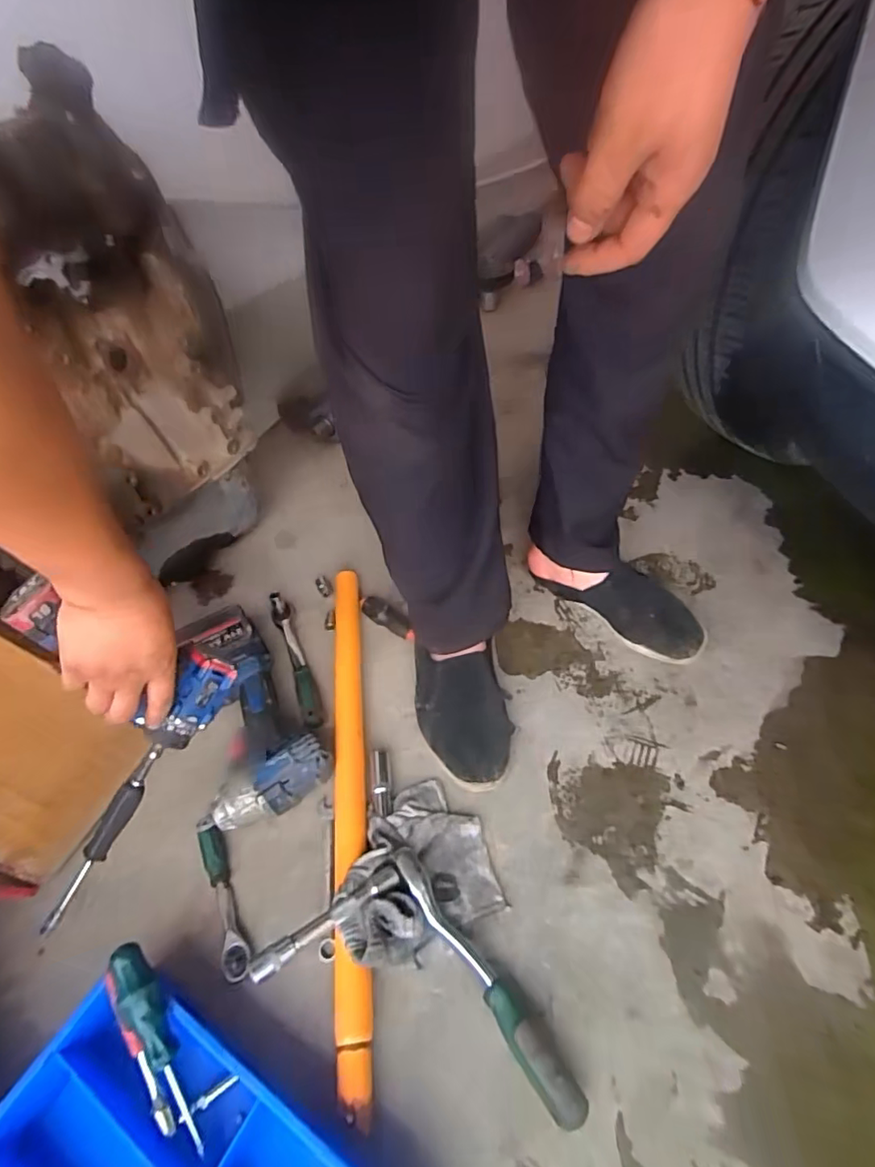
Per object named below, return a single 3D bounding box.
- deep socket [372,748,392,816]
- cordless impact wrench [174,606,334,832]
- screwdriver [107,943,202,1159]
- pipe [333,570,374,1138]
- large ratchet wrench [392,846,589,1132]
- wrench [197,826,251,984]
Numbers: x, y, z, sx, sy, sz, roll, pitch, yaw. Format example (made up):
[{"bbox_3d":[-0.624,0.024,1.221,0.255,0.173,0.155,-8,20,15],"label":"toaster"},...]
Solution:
[{"bbox_3d":[-0.063,0.228,0.634,0.021,0.017,0.078,-7,50,-1],"label":"deep socket"},{"bbox_3d":[-0.234,0.152,0.670,0.137,0.076,0.260,-25,52,-15],"label":"cordless impact wrench"},{"bbox_3d":[-0.232,0.380,0.457,0.035,0.025,0.163,-26,81,-16],"label":"screwdriver"},{"bbox_3d":[-0.100,0.214,0.634,0.036,0.033,0.579,-7,50,-1],"label":"pipe"},{"bbox_3d":[0.036,0.351,0.504,0.028,0.039,0.245,-33,55,-21],"label":"large ratchet wrench"},{"bbox_3d":[-0.219,0.321,0.569,0.025,0.021,0.151,-23,52,-14],"label":"wrench"}]

